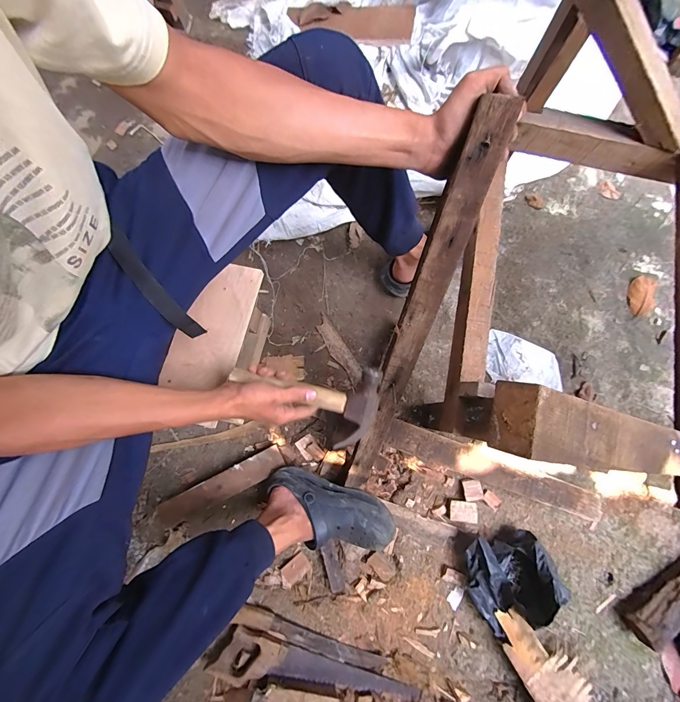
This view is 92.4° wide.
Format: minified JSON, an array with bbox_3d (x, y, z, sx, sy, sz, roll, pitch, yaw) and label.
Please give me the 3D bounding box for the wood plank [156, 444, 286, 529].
[{"bbox_3d":[-0.261,0.299,0.712,0.292,0.024,0.052,-26,76,-7],"label":"wood plank"}]

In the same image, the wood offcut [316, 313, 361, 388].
[{"bbox_3d":[-0.003,-0.002,0.793,0.043,0.010,0.187,-33,81,-4],"label":"wood offcut"}]

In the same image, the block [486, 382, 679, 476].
[{"bbox_3d":[0.272,0.089,0.328,0.332,0.039,0.065,16,79,-27],"label":"block"}]

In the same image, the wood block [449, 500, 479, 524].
[{"bbox_3d":[0.266,0.347,0.704,0.061,0.018,0.044,7,80,2],"label":"wood block"}]

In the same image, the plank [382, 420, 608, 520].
[{"bbox_3d":[0.319,0.255,0.710,0.455,0.047,0.073,20,81,5],"label":"plank"}]

